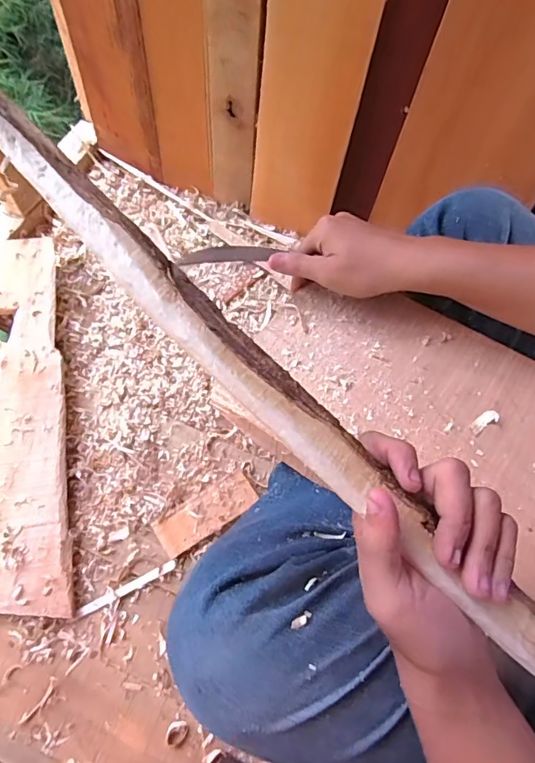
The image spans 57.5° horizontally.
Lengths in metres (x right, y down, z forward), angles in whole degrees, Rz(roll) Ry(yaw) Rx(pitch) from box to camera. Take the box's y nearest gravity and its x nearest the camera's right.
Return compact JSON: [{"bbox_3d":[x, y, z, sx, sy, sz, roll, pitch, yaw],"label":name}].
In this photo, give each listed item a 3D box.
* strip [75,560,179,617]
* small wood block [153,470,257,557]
[{"bbox_3d":[-0.148,0.220,0.519,0.107,0.004,0.010,-25,69,-13],"label":"strip"},{"bbox_3d":[-0.067,0.149,0.554,0.115,0.009,0.044,-31,71,-15],"label":"small wood block"}]

